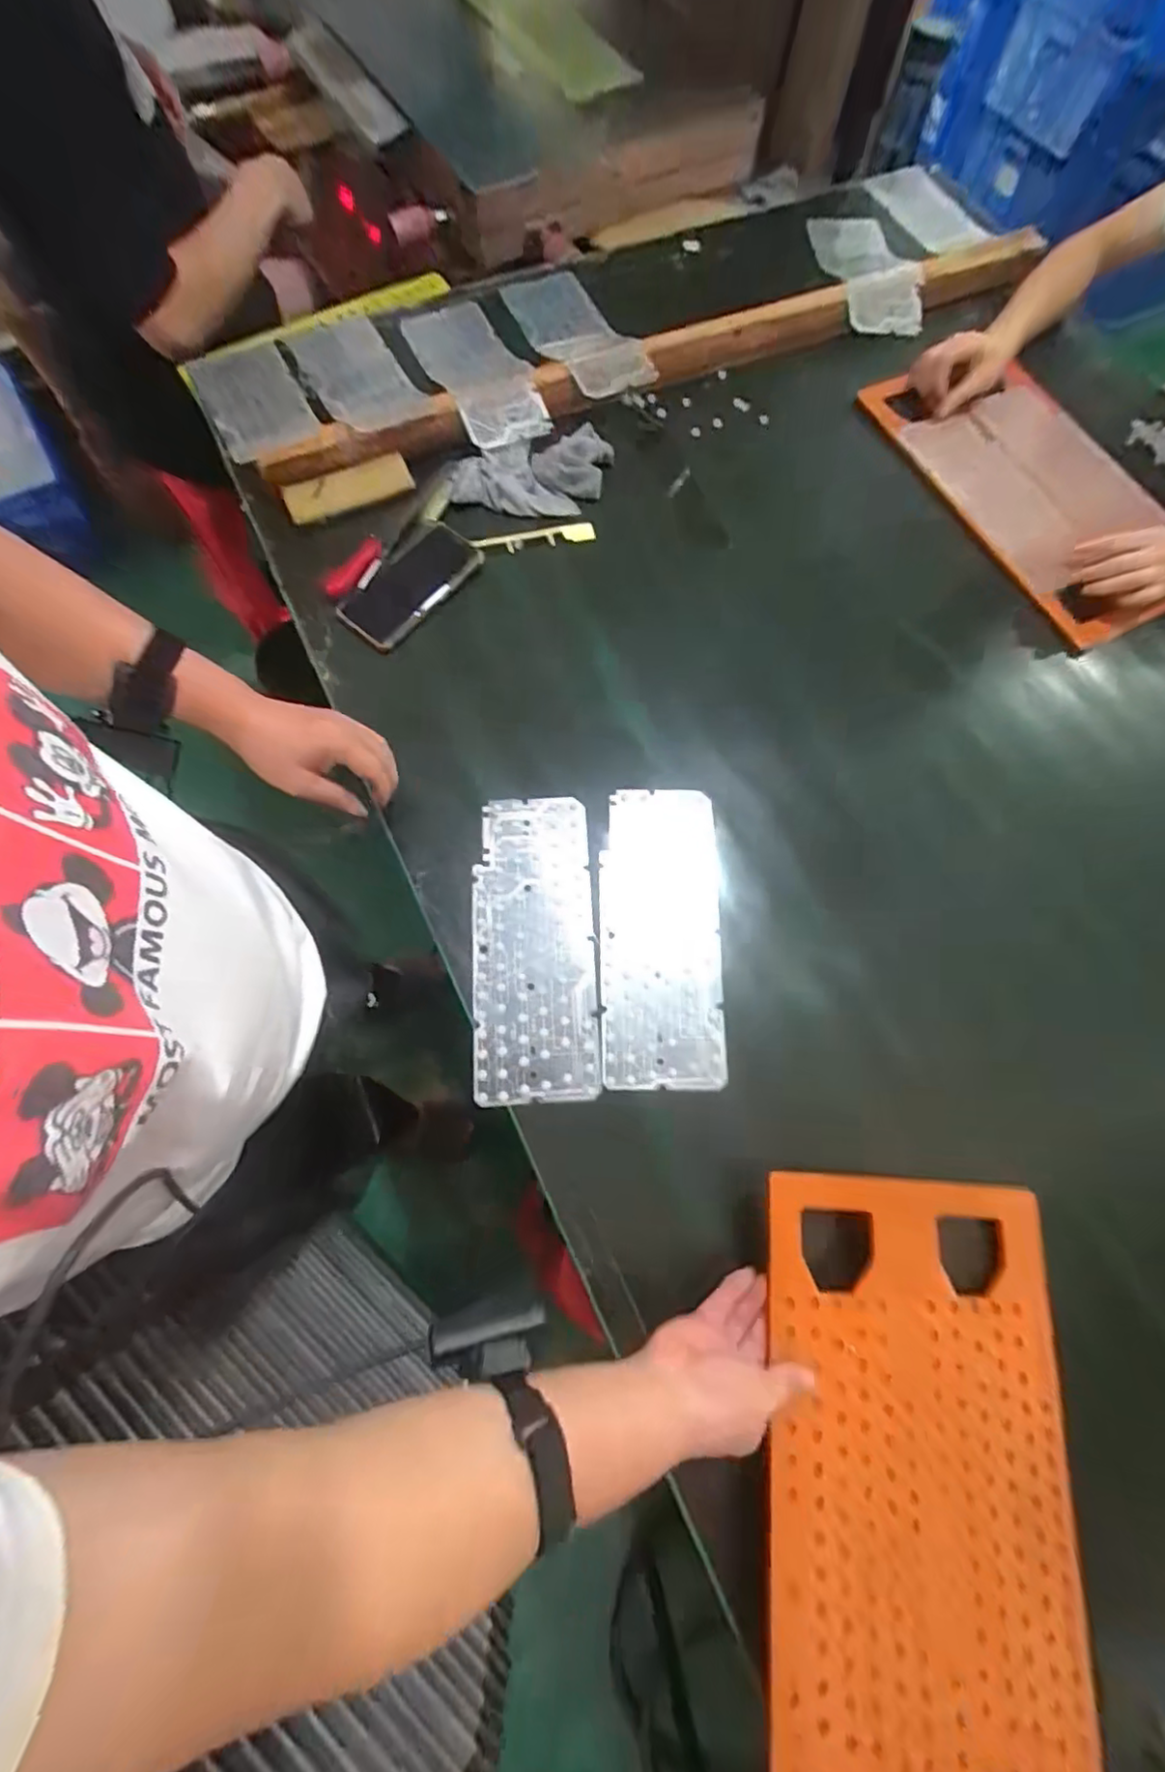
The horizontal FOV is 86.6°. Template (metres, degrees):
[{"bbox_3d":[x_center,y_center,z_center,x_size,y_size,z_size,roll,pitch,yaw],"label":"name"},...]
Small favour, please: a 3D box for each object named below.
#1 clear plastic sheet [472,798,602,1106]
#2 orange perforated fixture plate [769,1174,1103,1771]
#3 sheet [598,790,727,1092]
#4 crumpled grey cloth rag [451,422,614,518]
[{"bbox_3d":[-0.046,0.051,0.579,0.109,0.012,0.284,-3,72,-2],"label":"clear plastic sheet"},{"bbox_3d":[0.240,0.436,0.425,0.234,0.017,0.420,10,71,-9],"label":"orange perforated fixture plate"},{"bbox_3d":[0.074,0.040,0.585,0.110,0.005,0.286,1,72,-2],"label":"sheet"},{"bbox_3d":[-0.055,-0.473,0.720,0.192,0.029,0.104,-18,74,-8],"label":"crumpled grey cloth rag"}]

